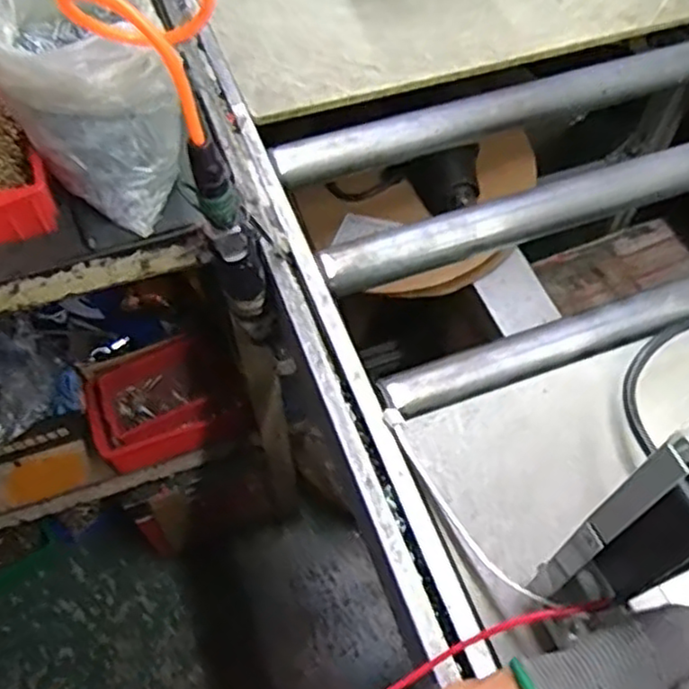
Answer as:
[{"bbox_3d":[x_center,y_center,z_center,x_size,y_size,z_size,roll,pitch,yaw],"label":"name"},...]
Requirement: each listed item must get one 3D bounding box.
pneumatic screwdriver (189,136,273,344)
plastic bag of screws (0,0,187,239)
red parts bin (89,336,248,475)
[{"bbox_3d":[-0.094,-0.079,0.605,0.046,0.254,0.031,-8,58,-6],"label":"pneumatic screwdriver"},{"bbox_3d":[-0.213,-0.204,0.603,0.139,0.174,0.142,-21,61,-13],"label":"plastic bag of screws"},{"bbox_3d":[-0.243,0.079,0.938,0.194,0.091,0.142,-26,62,-16],"label":"red parts bin"}]

